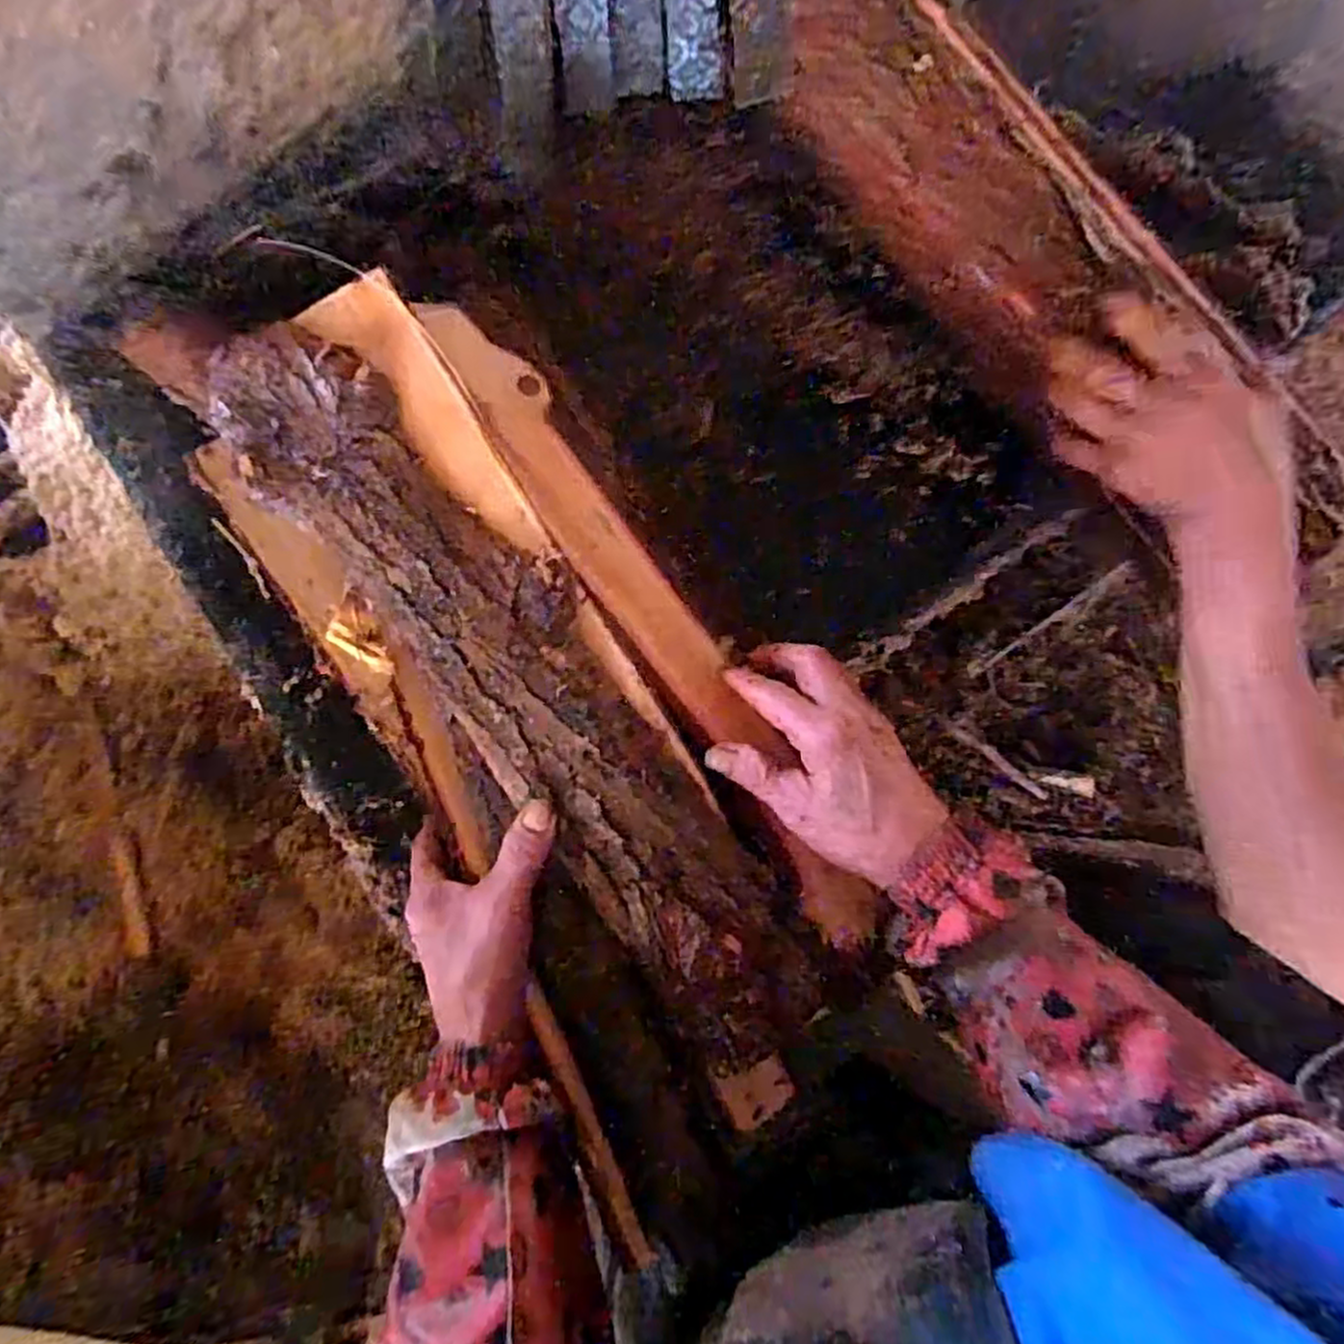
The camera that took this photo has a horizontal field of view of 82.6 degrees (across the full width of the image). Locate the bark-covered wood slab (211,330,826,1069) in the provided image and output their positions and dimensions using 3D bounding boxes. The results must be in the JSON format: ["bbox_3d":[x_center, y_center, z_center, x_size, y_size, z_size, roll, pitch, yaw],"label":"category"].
[{"bbox_3d":[-0.087,0.001,0.427,0.096,0.033,0.479,-39,86,-9],"label":"bark-covered wood slab"}]

